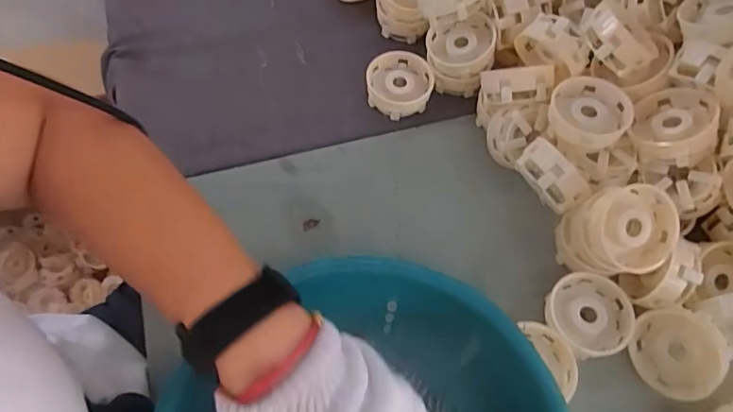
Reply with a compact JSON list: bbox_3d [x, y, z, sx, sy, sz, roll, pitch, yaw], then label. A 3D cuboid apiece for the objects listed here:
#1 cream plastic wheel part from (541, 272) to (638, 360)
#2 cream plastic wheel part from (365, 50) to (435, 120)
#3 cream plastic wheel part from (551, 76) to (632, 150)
[{"bbox_3d":[0.185,0.089,0.434,0.061,0.022,0.065,1,62,-2],"label":"cream plastic wheel part"},{"bbox_3d":[0.035,-0.124,0.543,0.067,0.035,0.065,1,62,-2],"label":"cream plastic wheel part"},{"bbox_3d":[0.195,-0.080,0.465,0.066,0.033,0.065,1,62,-2],"label":"cream plastic wheel part"}]

